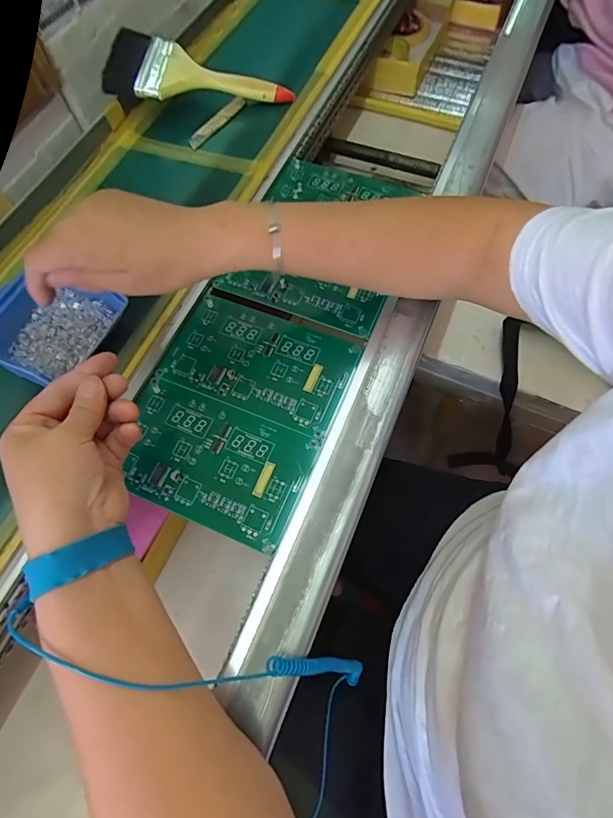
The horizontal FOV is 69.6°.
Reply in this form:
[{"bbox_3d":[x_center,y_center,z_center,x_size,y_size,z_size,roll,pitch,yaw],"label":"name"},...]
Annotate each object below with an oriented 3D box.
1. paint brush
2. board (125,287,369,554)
[{"bbox_3d":[-0.131,-0.426,0.563,0.224,0.019,0.108,6,65,-9],"label":"paint brush"},{"bbox_3d":[-0.063,-0.003,0.395,0.169,0.004,0.203,21,67,12],"label":"board"}]

